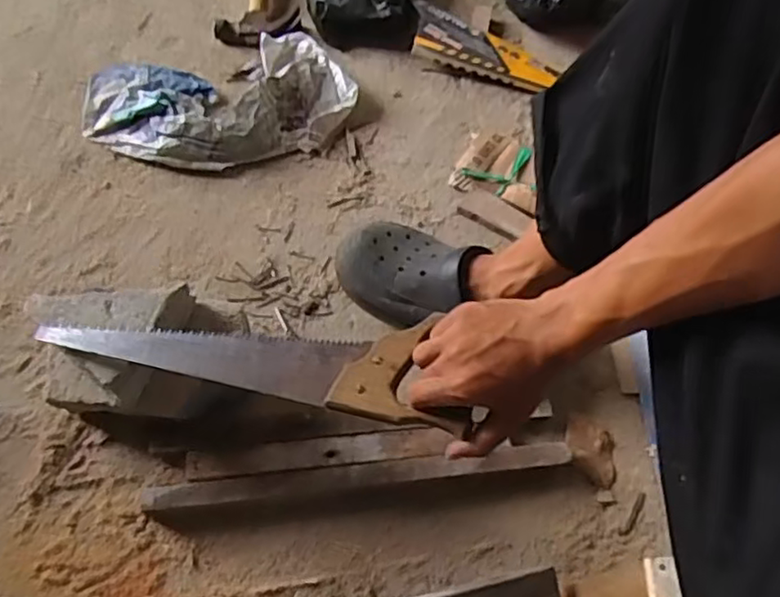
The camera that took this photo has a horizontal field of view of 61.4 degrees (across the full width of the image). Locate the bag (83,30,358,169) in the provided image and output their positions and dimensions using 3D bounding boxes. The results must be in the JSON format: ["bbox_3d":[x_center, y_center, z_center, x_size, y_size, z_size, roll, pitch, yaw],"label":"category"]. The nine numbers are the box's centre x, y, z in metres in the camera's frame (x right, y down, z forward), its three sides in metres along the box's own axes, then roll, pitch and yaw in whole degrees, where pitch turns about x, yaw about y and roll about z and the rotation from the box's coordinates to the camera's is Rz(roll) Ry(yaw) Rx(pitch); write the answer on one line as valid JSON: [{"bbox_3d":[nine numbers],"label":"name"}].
[{"bbox_3d":[-0.238,-0.276,0.923,0.376,0.056,0.195,-7,63,-6],"label":"bag"}]

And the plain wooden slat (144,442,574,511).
[{"bbox_3d":[-0.028,0.189,0.693,0.434,0.035,0.031,-4,62,-4],"label":"plain wooden slat"}]

